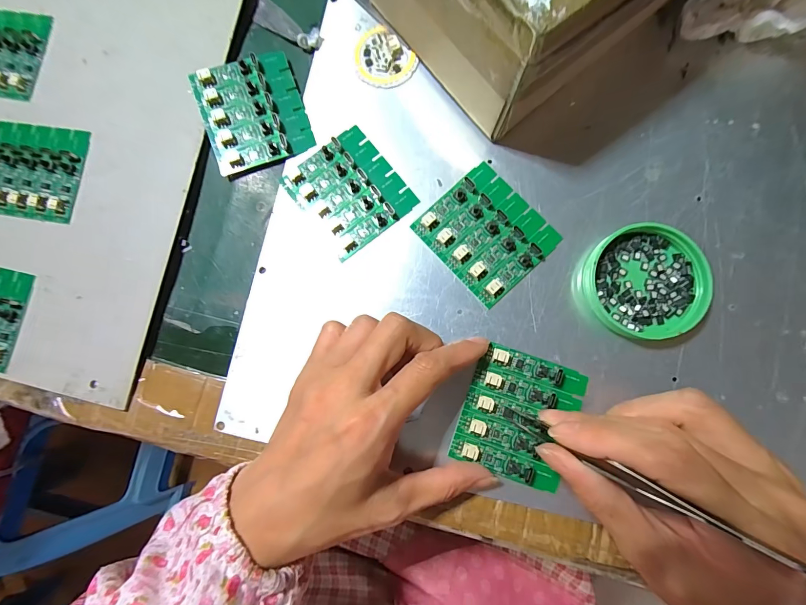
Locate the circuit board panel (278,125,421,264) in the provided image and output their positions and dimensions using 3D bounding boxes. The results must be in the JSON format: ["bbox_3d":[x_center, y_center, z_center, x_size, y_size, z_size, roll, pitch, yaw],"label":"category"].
[{"bbox_3d":[-0.034,-0.069,0.233,0.060,0.004,0.068,-38,83,-2],"label":"circuit board panel"}]

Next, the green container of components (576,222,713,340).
[{"bbox_3d":[0.137,-0.012,0.212,0.065,0.015,0.060,17,84,4],"label":"green container of components"}]

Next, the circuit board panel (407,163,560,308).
[{"bbox_3d":[0.050,-0.042,0.225,0.061,0.006,0.068,-42,84,-3],"label":"circuit board panel"}]

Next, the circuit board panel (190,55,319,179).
[{"bbox_3d":[-0.096,-0.122,0.239,0.062,0.013,0.066,-19,83,0],"label":"circuit board panel"}]

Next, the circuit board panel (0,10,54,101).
[{"bbox_3d":[-0.279,-0.172,0.254,0.067,0.004,0.061,11,84,3],"label":"circuit board panel"}]

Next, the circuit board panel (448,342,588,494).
[{"bbox_3d":[0.066,0.064,0.210,0.060,0.006,0.068,21,85,4],"label":"circuit board panel"}]

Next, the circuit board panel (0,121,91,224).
[{"bbox_3d":[-0.241,-0.085,0.240,0.067,0.004,0.061,9,84,3],"label":"circuit board panel"}]

